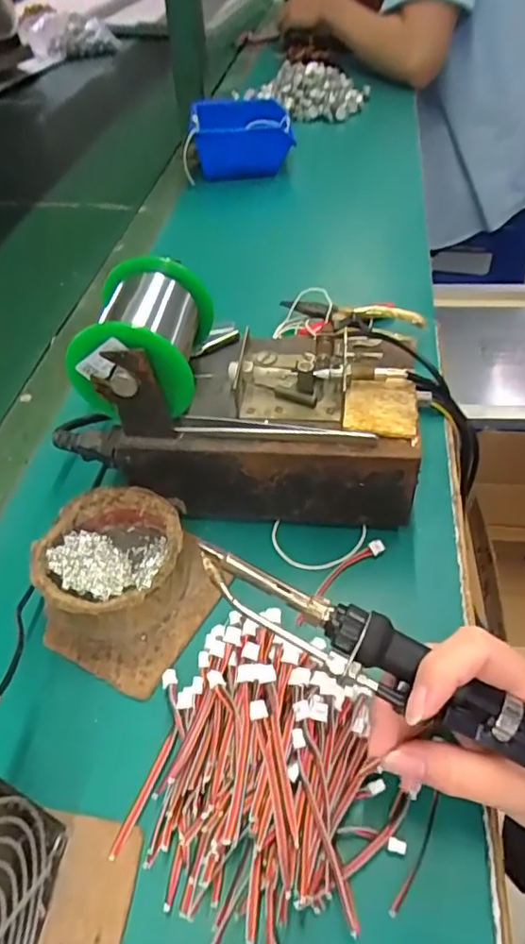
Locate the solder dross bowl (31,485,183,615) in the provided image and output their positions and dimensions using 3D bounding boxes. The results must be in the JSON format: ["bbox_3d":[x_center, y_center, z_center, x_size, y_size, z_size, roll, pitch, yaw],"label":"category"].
[{"bbox_3d":[-0.088,0.053,0.340,0.081,0.042,0.080,-1,48,1],"label":"solder dross bowl"}]

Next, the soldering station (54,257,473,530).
[{"bbox_3d":[-0.018,-0.049,0.372,0.227,0.140,0.122,1,48,3],"label":"soldering station"}]

